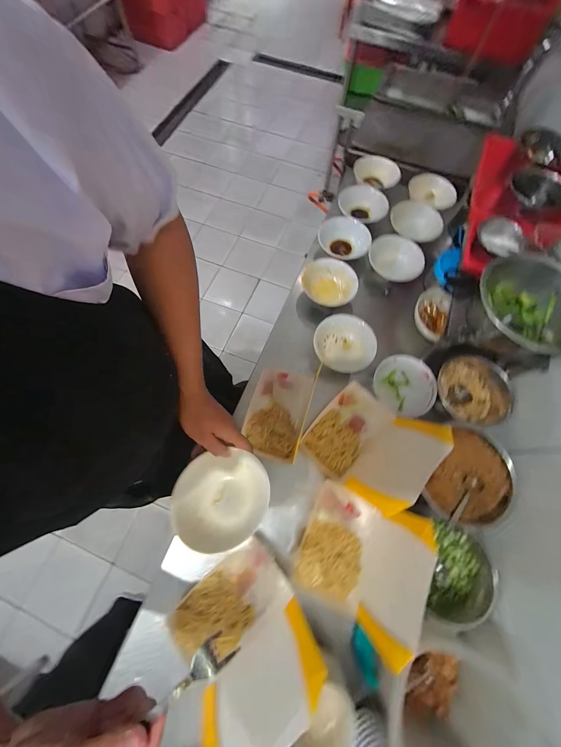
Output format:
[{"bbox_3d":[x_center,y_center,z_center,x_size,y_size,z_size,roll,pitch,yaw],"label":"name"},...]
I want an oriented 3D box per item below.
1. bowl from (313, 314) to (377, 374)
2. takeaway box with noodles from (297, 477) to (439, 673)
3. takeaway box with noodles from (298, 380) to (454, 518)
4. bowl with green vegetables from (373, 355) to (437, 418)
[{"bbox_3d":[0.166,-0.072,0.674,0.154,0.067,0.150,0,71,-1],"label":"bowl"},{"bbox_3d":[0.145,0.339,0.462,0.181,0.182,0.211,21,72,5],"label":"takeaway box with noodles"},{"bbox_3d":[0.183,0.134,0.528,0.199,0.153,0.200,-43,77,-14],"label":"takeaway box with noodles"},{"bbox_3d":[0.309,0.031,0.639,0.144,0.044,0.146,0,71,-1],"label":"bowl with green vegetables"}]

